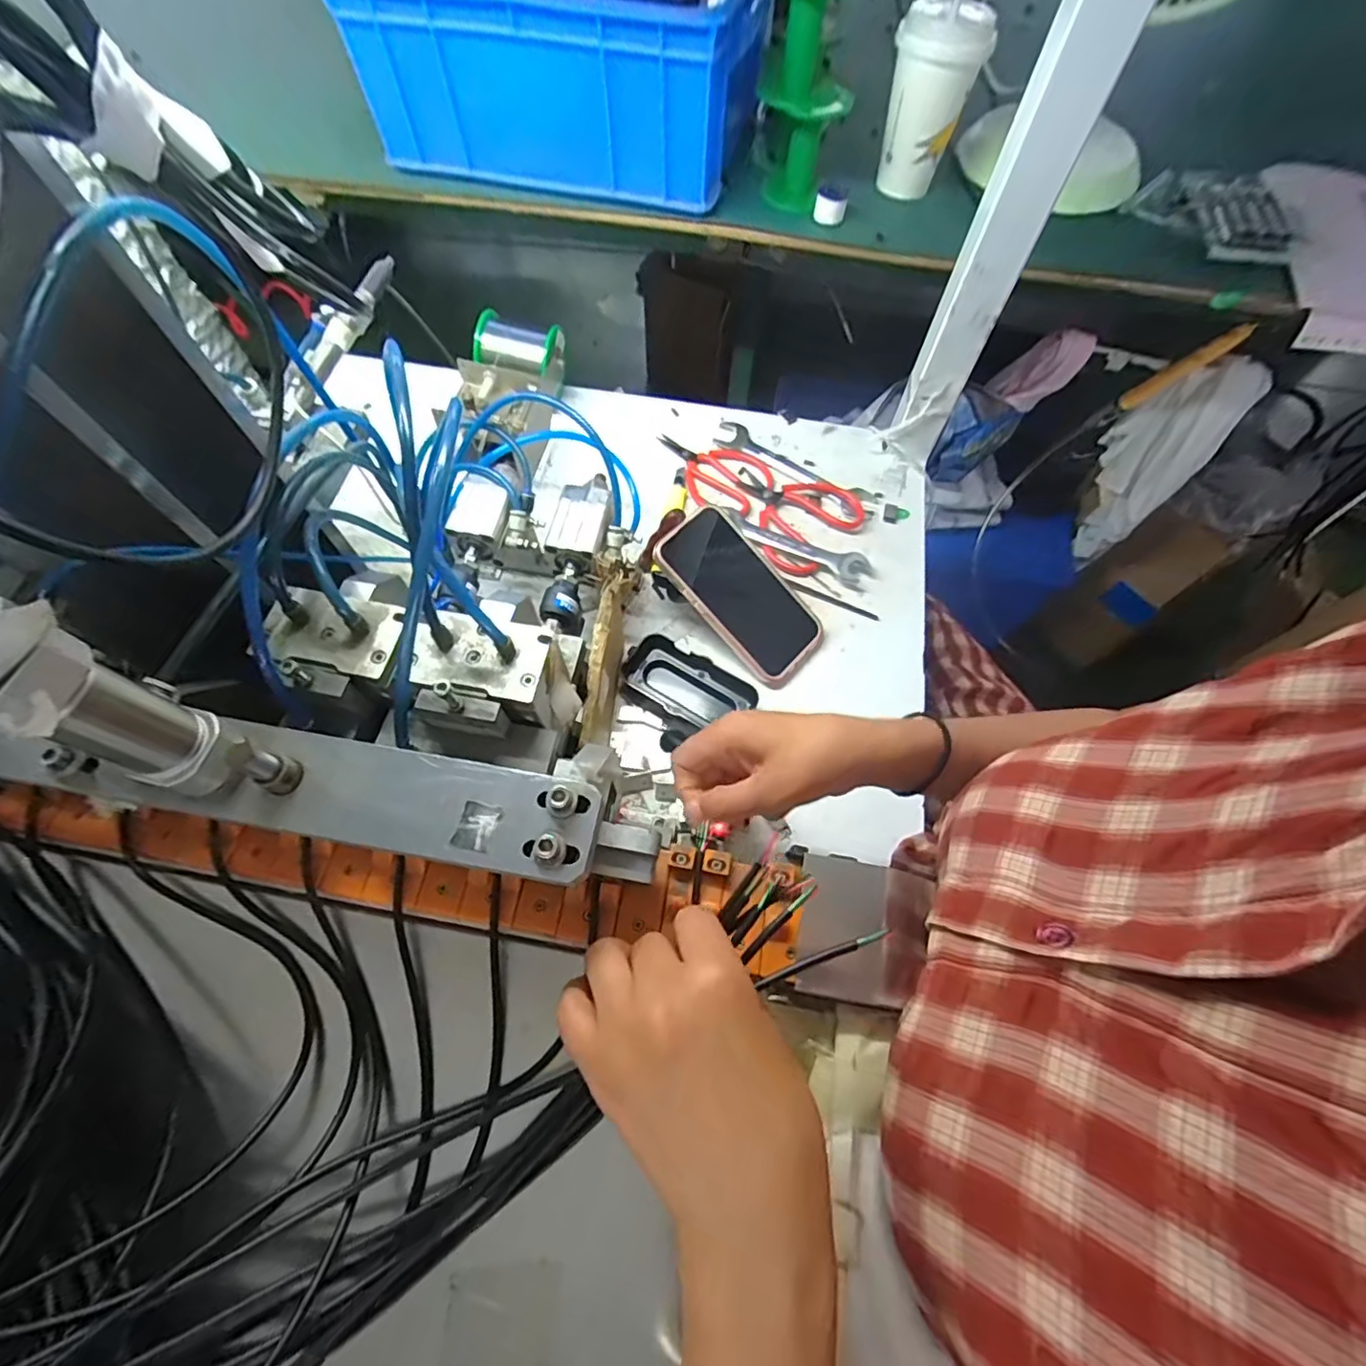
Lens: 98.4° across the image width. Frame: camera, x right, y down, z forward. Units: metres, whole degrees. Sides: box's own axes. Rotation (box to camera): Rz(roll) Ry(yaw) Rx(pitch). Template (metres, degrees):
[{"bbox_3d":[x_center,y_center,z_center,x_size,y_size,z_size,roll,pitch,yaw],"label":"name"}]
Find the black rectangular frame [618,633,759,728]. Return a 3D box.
[{"bbox_3d":[0.001,0.006,0.480,0.104,0.028,0.054,29,67,12],"label":"black rectangular frame"}]

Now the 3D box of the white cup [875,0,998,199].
[{"bbox_3d":[0.218,-0.522,0.529,0.069,0.131,0.080,27,67,11],"label":"white cup"}]

